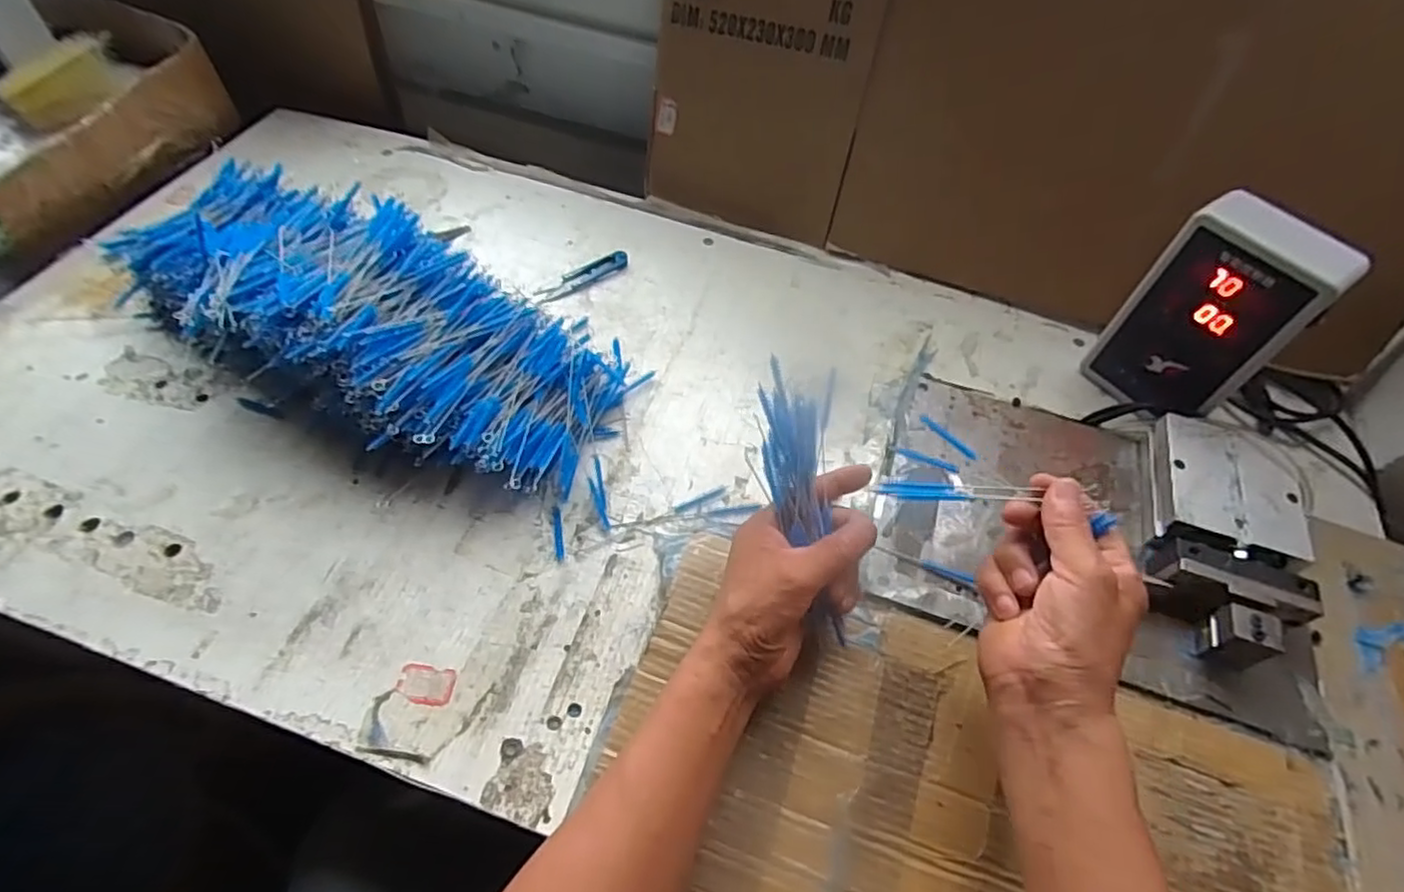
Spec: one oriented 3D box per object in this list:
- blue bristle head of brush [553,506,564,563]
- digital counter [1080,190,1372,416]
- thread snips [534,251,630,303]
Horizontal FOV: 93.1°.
[{"bbox_3d":[-0.108,0.066,0.500,0.007,0.005,0.043,-6,55,-8],"label":"blue bristle head of brush"},{"bbox_3d":[0.415,-0.100,0.550,0.055,0.181,0.110,-28,60,-22],"label":"digital counter"},{"bbox_3d":[-0.119,-0.171,0.665,0.104,0.009,0.024,-31,62,-24],"label":"thread snips"}]

